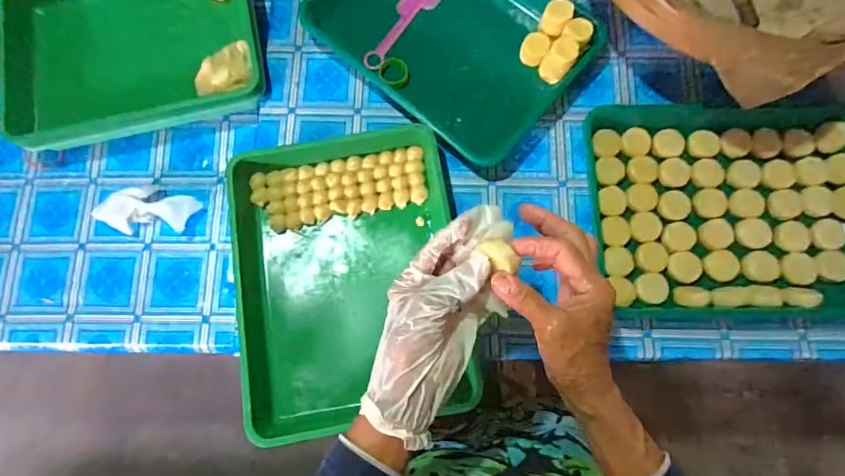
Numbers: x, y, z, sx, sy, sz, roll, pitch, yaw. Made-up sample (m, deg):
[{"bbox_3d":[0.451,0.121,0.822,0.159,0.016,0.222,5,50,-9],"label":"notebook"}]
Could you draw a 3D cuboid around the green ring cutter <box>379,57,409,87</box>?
[{"bbox_3d":[-0.041,-0.235,0.668,0.041,0.009,0.044,0,77,1],"label":"green ring cutter"}]

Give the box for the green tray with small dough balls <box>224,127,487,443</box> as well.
[{"bbox_3d":[-0.096,0.040,0.596,0.281,0.047,0.373,-12,77,-1],"label":"green tray with small dough balls"}]

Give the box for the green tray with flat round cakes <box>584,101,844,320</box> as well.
[{"bbox_3d":[0.397,-0.035,0.605,0.361,0.040,0.286,0,77,1],"label":"green tray with flat round cakes"}]

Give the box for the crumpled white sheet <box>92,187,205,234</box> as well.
[{"bbox_3d":[-0.382,-0.038,0.652,0.128,0.036,0.057,-2,76,-13],"label":"crumpled white sheet"}]

